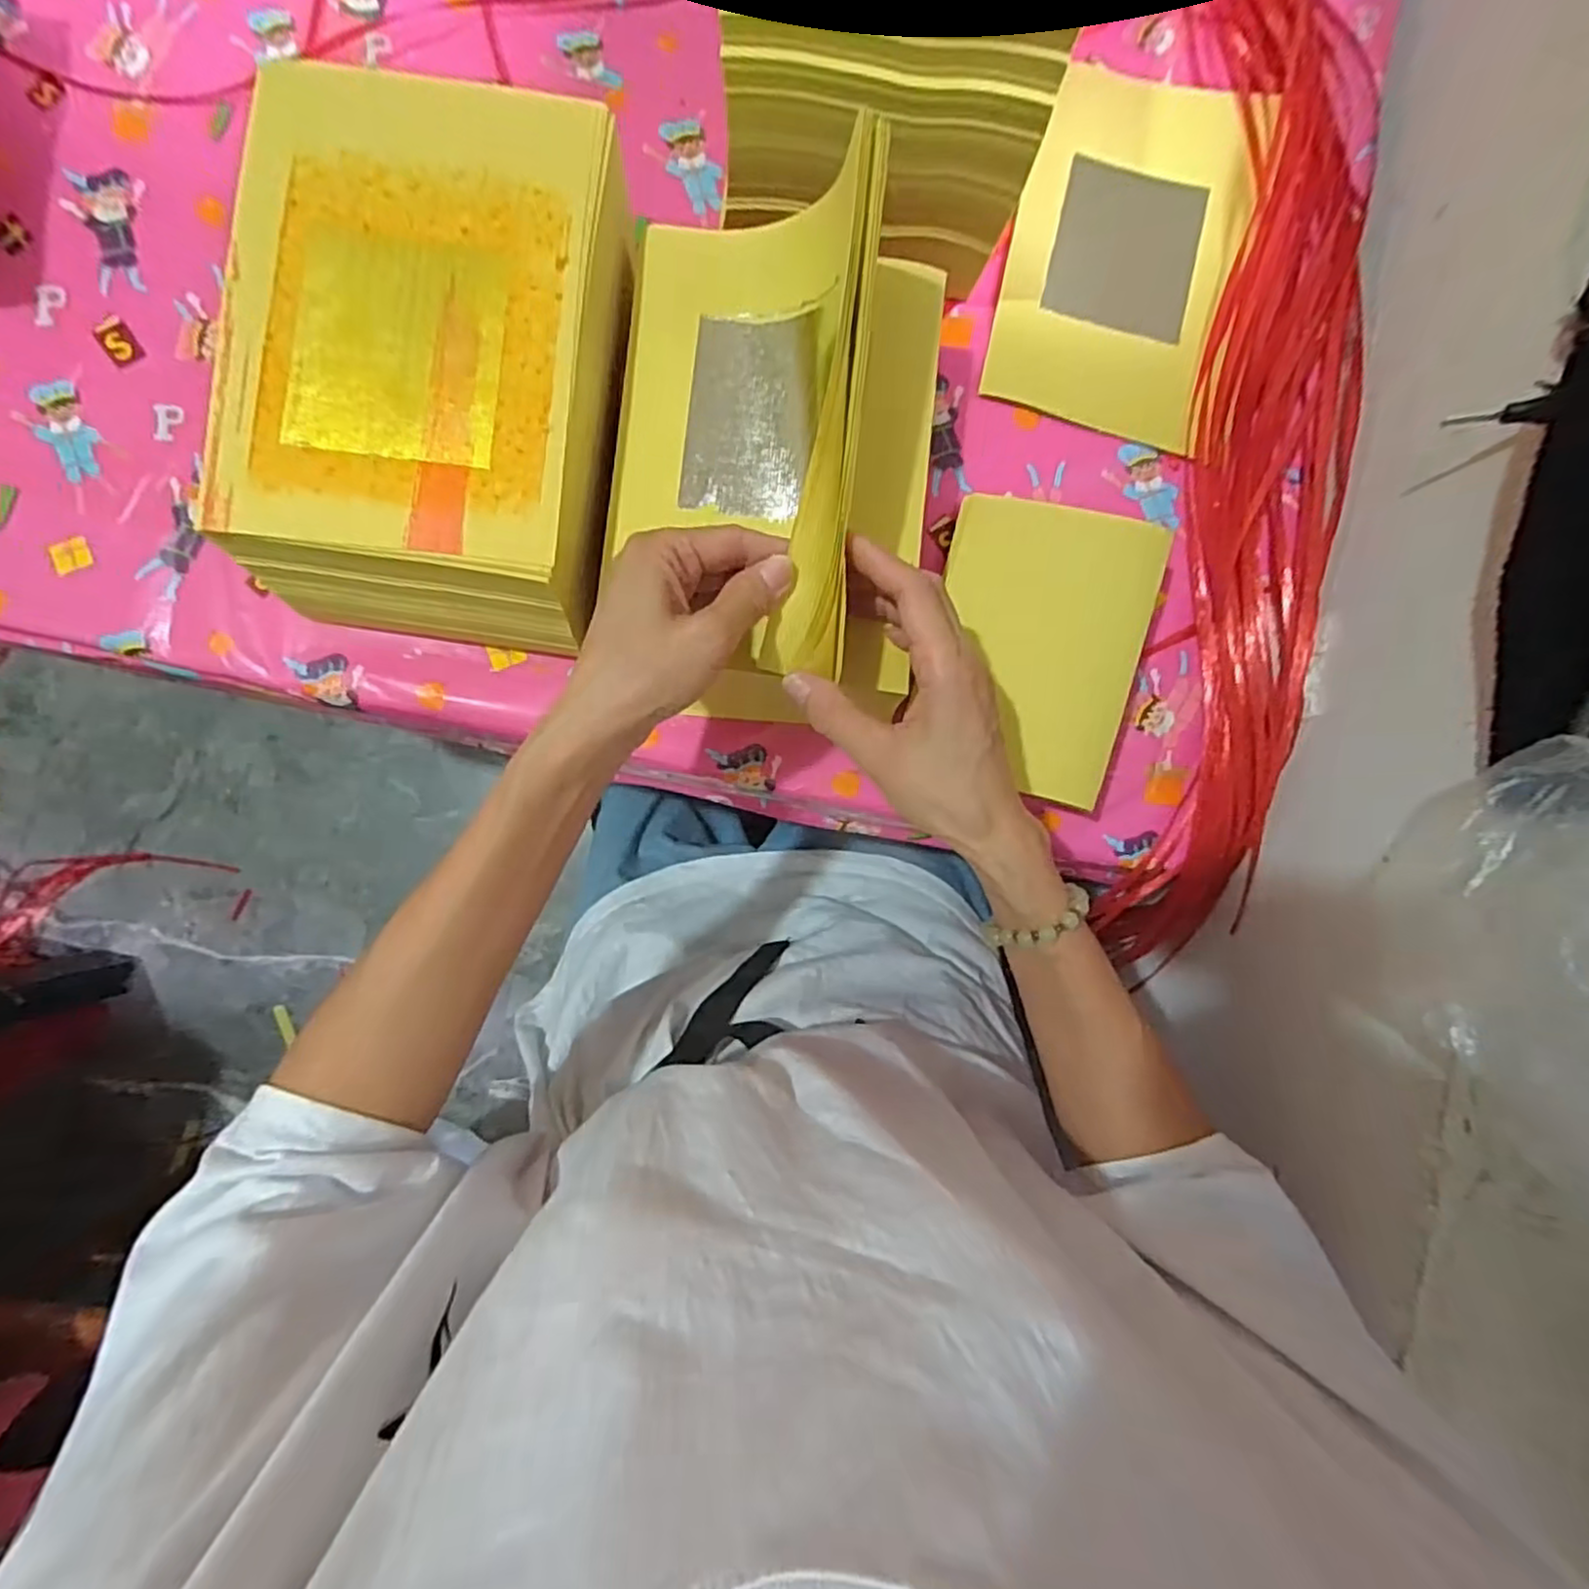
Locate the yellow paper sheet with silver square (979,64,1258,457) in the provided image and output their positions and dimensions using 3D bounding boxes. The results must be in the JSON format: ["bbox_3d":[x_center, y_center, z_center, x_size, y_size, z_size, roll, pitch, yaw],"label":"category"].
[{"bbox_3d":[0.209,-0.347,0.455,0.136,0.014,0.229,16,87,-2],"label":"yellow paper sheet with silver square"}]

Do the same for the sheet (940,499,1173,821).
[{"bbox_3d":[0.137,-0.087,0.412,0.117,0.014,0.165,16,86,12],"label":"sheet"}]

